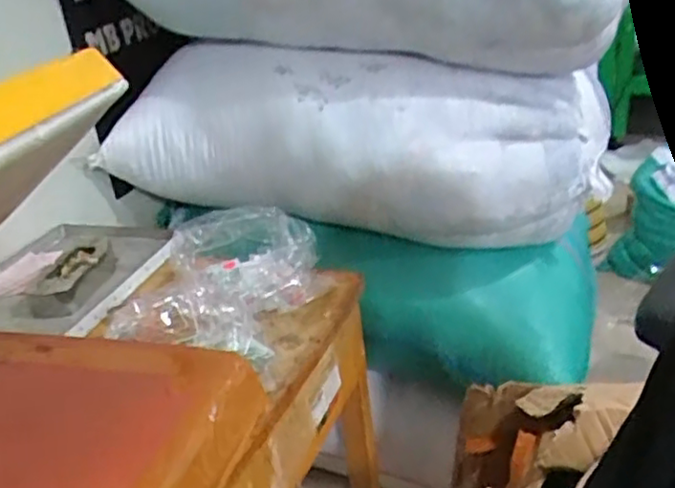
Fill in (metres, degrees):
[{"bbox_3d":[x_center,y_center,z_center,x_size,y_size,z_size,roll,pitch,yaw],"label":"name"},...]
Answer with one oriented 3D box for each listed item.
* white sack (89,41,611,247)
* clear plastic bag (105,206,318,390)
[{"bbox_3d":[0.021,-0.199,1.290,0.884,0.320,0.261,-1,28,11],"label":"white sack"},{"bbox_3d":[-0.141,0.051,0.905,0.186,0.093,0.264,1,28,14],"label":"clear plastic bag"}]

